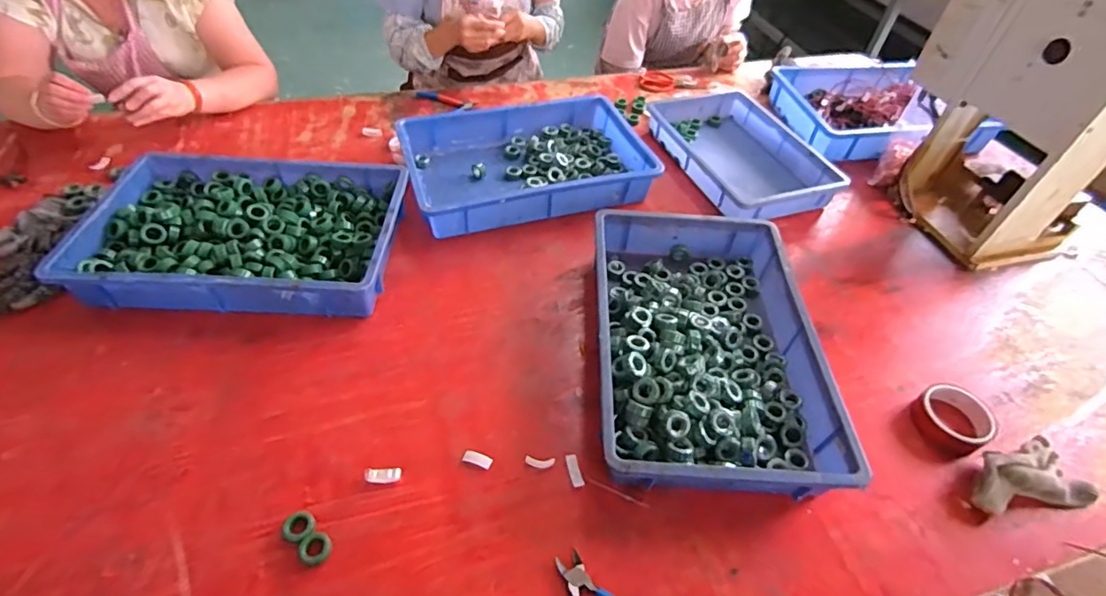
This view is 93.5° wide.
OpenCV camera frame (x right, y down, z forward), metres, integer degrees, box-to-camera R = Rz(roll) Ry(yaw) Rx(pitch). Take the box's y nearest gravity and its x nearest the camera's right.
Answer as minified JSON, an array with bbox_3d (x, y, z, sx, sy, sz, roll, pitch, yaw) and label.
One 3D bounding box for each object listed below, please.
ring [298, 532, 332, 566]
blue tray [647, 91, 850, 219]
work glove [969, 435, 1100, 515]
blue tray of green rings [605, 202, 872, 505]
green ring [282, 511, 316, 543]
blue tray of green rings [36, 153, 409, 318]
[{"bbox_3d":[-0.248,0.262,0.544,0.031,0.012,0.031,2,49,-3],"label":"ring"},{"bbox_3d":[0.382,-0.309,1.095,0.256,0.060,0.388,-12,51,-15],"label":"blue tray"},{"bbox_3d":[0.580,0.221,0.632,0.158,0.049,0.085,-11,51,-14],"label":"work glove"},{"bbox_3d":[0.204,0.054,0.729,0.285,0.082,0.445,4,49,-1],"label":"blue tray of green rings"},{"bbox_3d":[-0.272,0.246,0.558,0.032,0.014,0.031,2,49,-3],"label":"green ring"},{"bbox_3d":[-0.467,-0.105,0.818,0.439,0.076,0.296,2,49,-3],"label":"blue tray of green rings"}]

